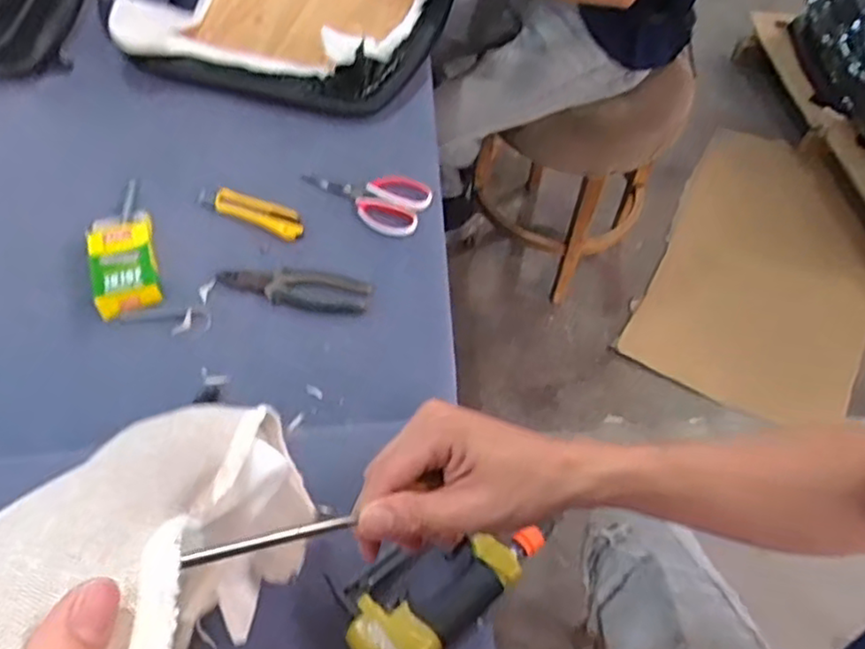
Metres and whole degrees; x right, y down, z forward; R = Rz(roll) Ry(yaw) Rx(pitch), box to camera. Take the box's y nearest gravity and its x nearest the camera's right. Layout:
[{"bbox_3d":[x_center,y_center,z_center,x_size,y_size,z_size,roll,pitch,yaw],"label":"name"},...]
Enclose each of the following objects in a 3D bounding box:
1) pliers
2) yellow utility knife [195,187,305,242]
[{"bbox_3d":[-0.173,-0.046,0.857,0.185,0.027,0.057,15,57,7],"label":"pliers"},{"bbox_3d":[-0.250,-0.156,0.918,0.175,0.027,0.041,23,58,12],"label":"yellow utility knife"}]

